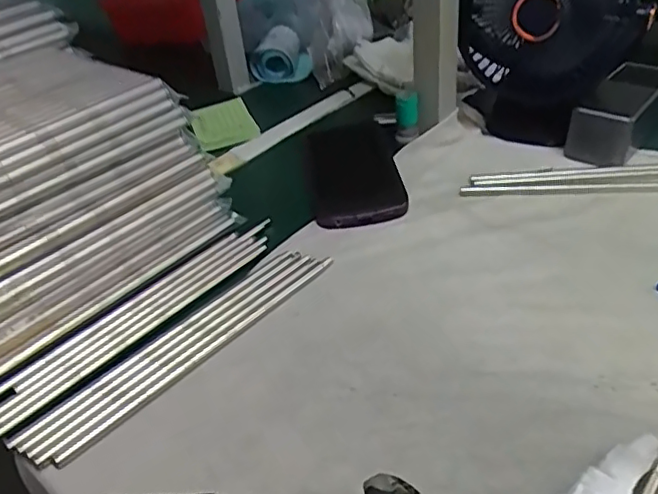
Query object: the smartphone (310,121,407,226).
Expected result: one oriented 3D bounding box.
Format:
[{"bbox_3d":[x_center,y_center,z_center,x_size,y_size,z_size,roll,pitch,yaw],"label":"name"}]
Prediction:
[{"bbox_3d":[0.022,-0.078,0.566,0.078,0.010,0.189,-7,37,0],"label":"smartphone"}]

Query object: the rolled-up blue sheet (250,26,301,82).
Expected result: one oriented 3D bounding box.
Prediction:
[{"bbox_3d":[-0.070,-0.259,0.793,0.056,0.038,0.099,-1,37,8],"label":"rolled-up blue sheet"}]

